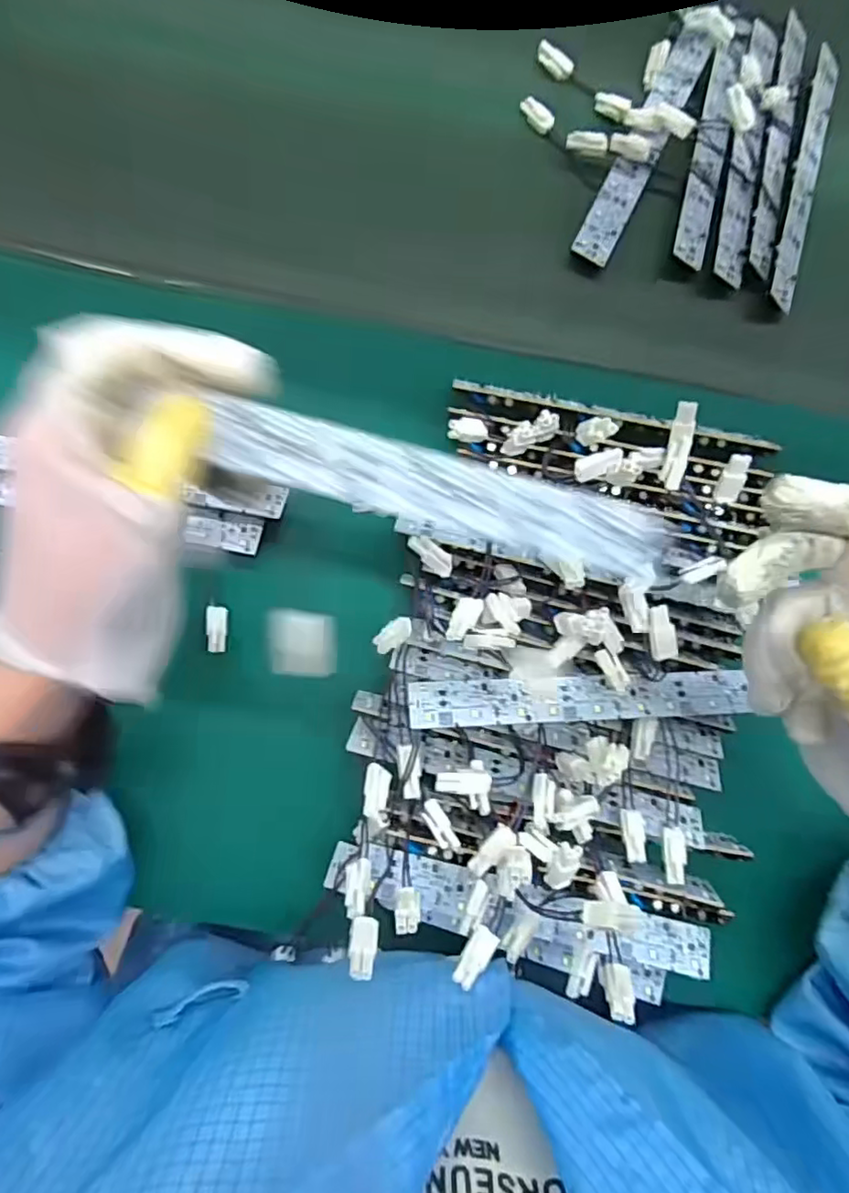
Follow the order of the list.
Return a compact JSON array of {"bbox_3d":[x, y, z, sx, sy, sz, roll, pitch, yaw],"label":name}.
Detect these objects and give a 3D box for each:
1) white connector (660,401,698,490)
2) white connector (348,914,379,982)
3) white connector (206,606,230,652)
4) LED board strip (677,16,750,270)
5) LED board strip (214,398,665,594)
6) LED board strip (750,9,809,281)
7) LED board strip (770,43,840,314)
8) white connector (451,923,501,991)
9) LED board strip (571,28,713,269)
[{"bbox_3d":[0.127,-0.075,0.295,0.009,0.009,0.042,8,100,-1],"label":"white connector"},{"bbox_3d":[-0.024,0.139,0.236,0.011,0.026,0.004,6,115,-2],"label":"white connector"},{"bbox_3d":[-0.118,0.018,0.337,0.013,0.004,0.026,0,82,-3],"label":"white connector"},{"bbox_3d":[0.190,-0.303,0.389,0.020,0.009,0.179,13,82,-1],"label":"LED board strip"},{"bbox_3d":[0.008,-0.037,0.213,0.164,0.006,0.026,15,106,-5],"label":"LED board strip"},{"bbox_3d":[0.235,-0.300,0.392,0.018,0.005,0.187,12,82,-1],"label":"LED board strip"},{"bbox_3d":[0.250,-0.276,0.389,0.017,0.005,0.183,15,82,0],"label":"LED board strip"},{"bbox_3d":[0.022,0.152,0.251,0.011,0.004,0.025,46,49,4],"label":"white connector"},{"bbox_3d":[0.146,-0.298,0.392,0.024,0.007,0.184,26,82,1],"label":"LED board strip"}]

